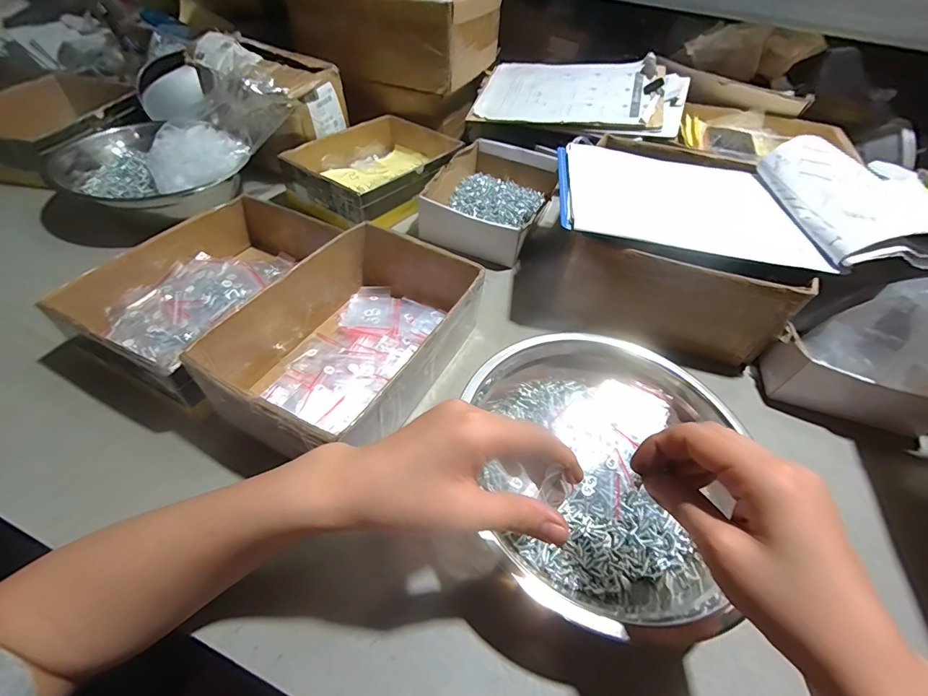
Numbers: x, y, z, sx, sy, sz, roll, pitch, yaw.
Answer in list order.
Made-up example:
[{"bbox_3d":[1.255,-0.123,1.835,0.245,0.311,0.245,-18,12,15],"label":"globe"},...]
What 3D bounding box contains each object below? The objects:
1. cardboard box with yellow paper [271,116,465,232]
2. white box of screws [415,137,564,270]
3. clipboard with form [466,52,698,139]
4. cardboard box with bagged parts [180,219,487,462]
[{"bbox_3d":[-0.140,-0.290,0.659,0.190,0.074,0.263,30,52,19],"label":"cardboard box with yellow paper"},{"bbox_3d":[0.043,-0.243,0.641,0.161,0.062,0.269,18,49,10],"label":"white box of screws"},{"bbox_3d":[0.206,-0.455,0.718,0.349,0.020,0.253,17,61,15],"label":"clipboard with form"},{"bbox_3d":[-0.105,-0.014,0.408,0.165,0.085,0.253,25,51,16],"label":"cardboard box with bagged parts"}]

